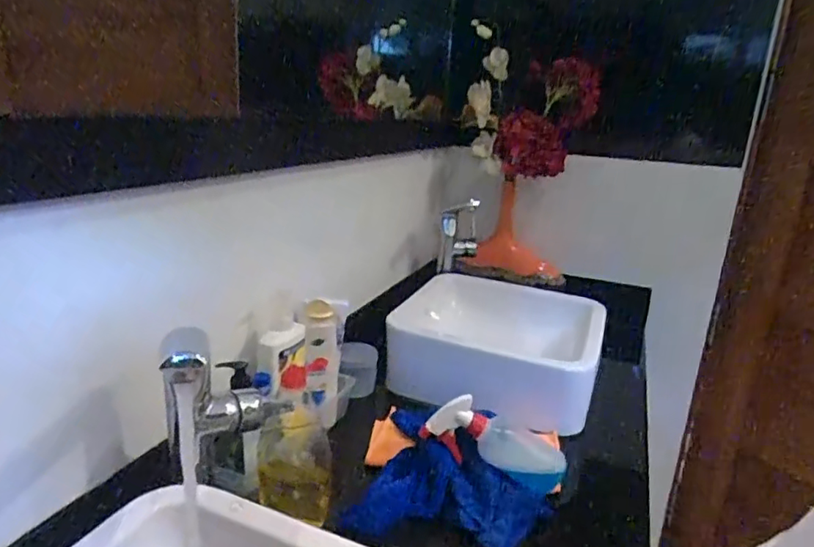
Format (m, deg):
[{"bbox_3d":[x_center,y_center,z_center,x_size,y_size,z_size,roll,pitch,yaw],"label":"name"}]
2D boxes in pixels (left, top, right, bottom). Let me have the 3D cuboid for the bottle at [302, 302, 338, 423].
[{"bbox_3d":[-0.137,0.142,0.891,0.050,0.191,0.053,3,17,-3],"label":"bottle"}]

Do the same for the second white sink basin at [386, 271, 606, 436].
[{"bbox_3d":[0.186,0.134,1.108,0.379,0.145,0.353,10,18,20],"label":"second white sink basin"}]

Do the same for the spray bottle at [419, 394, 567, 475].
[{"bbox_3d":[0.126,0.228,0.775,0.201,0.079,0.055,21,17,-3],"label":"spray bottle"}]

